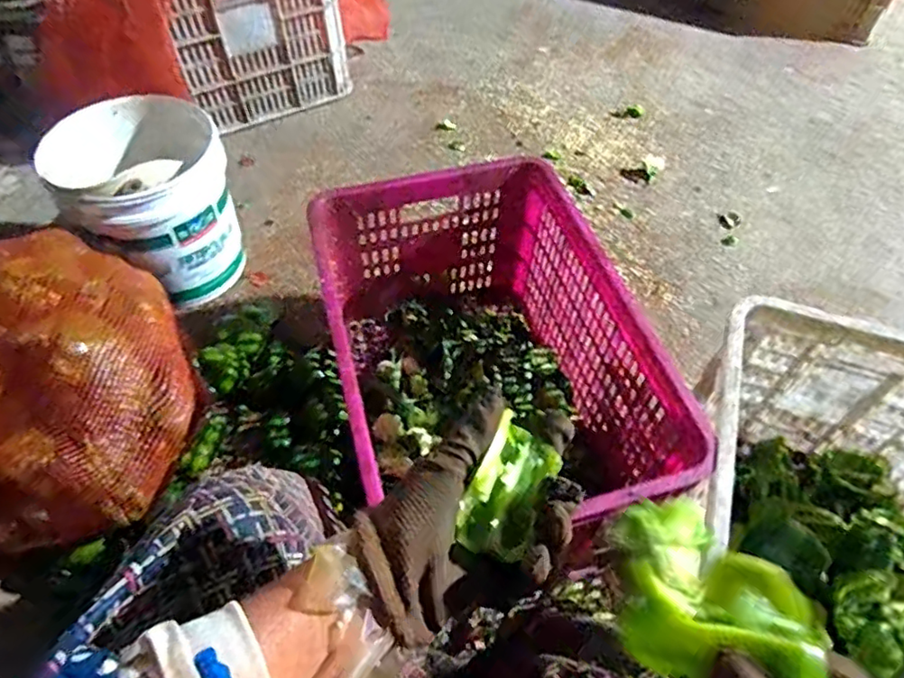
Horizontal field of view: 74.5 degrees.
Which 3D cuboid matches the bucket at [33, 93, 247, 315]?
[{"bbox_3d":[-0.497,-0.230,1.014,0.251,0.262,0.262,0,55,0],"label":"bucket"}]

